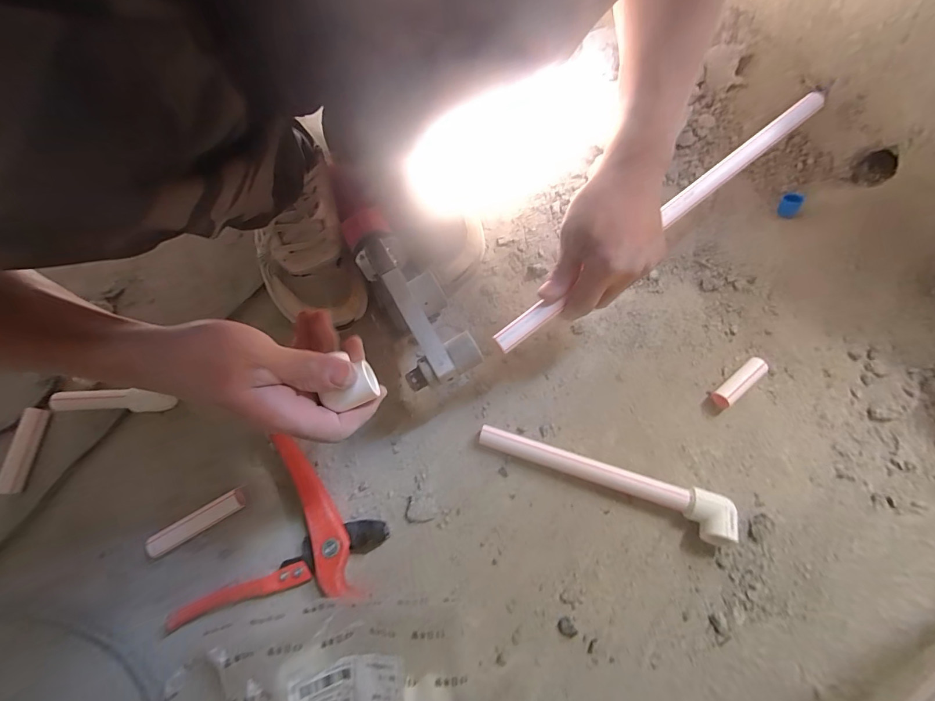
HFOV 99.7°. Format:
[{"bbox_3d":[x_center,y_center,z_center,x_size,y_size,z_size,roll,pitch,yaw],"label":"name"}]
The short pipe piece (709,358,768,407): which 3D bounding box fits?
[{"bbox_3d":[0.288,0.034,0.419,0.068,0.020,0.020,-37,72,-11],"label":"short pipe piece"}]

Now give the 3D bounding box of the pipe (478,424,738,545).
[{"bbox_3d":[0.126,0.122,0.379,0.240,0.037,0.042,17,71,9],"label":"pipe"}]

